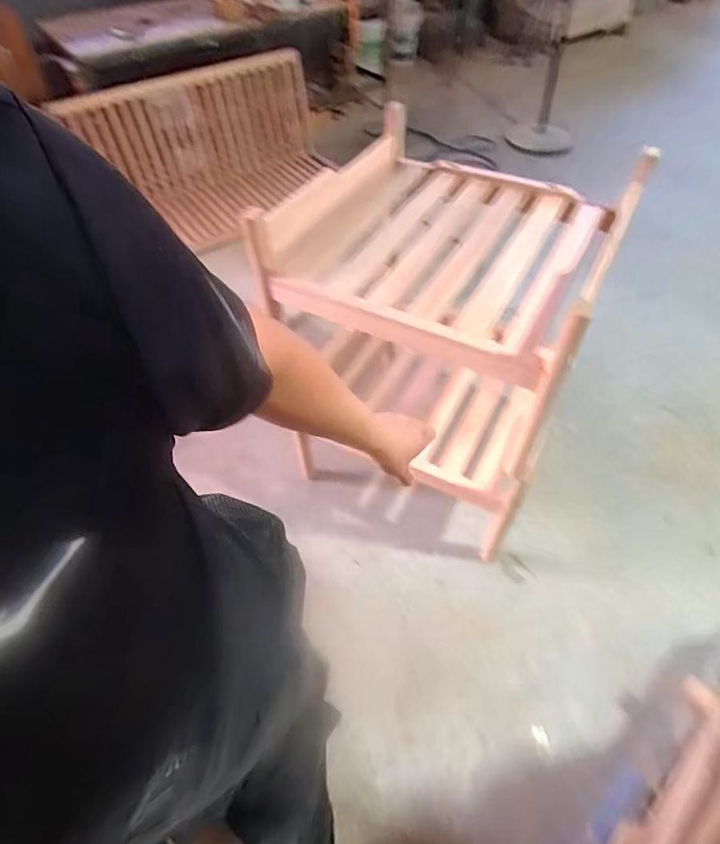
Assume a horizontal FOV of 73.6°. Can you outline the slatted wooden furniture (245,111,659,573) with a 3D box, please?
[{"bbox_3d":[0.213,-0.216,1.348,0.661,0.842,0.650,22,54,19],"label":"slatted wooden furniture"}]

